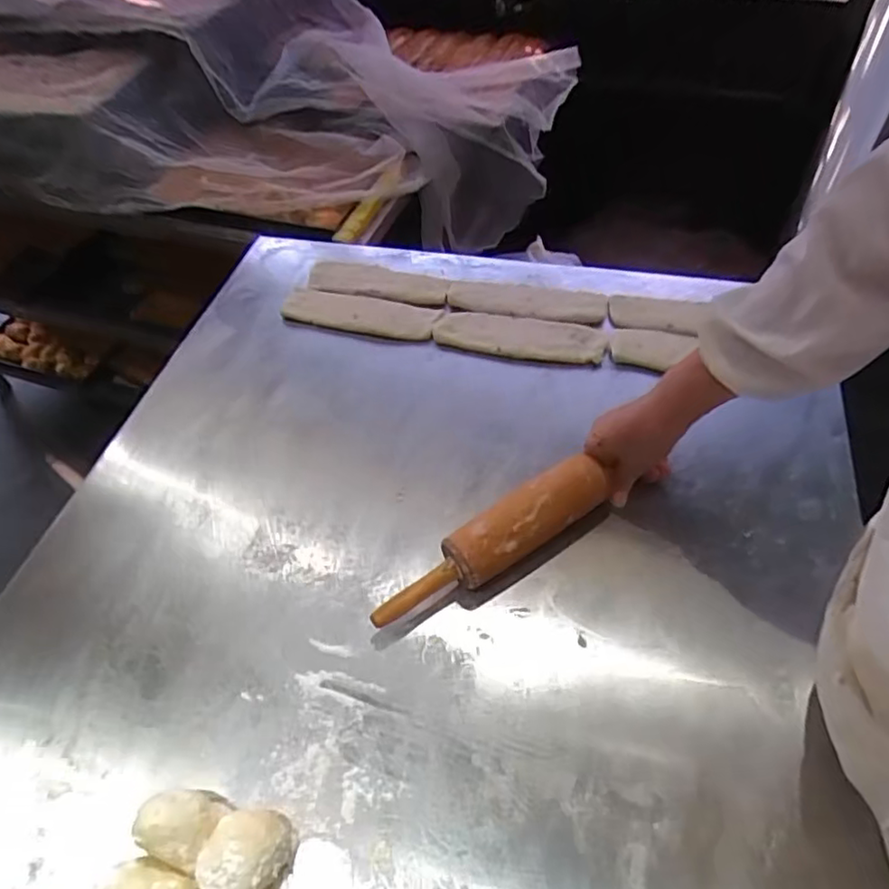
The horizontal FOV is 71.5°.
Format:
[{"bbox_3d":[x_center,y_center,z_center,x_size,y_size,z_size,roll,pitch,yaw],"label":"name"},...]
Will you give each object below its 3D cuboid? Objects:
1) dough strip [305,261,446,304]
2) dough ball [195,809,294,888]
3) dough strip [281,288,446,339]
[{"bbox_3d":[-0.095,-0.227,0.859,0.203,0.008,0.068,13,55,15],"label":"dough strip"},{"bbox_3d":[-0.142,0.290,0.439,0.054,0.063,0.050,-3,53,3],"label":"dough ball"},{"bbox_3d":[-0.112,-0.176,0.824,0.206,0.009,0.062,11,55,14],"label":"dough strip"}]

